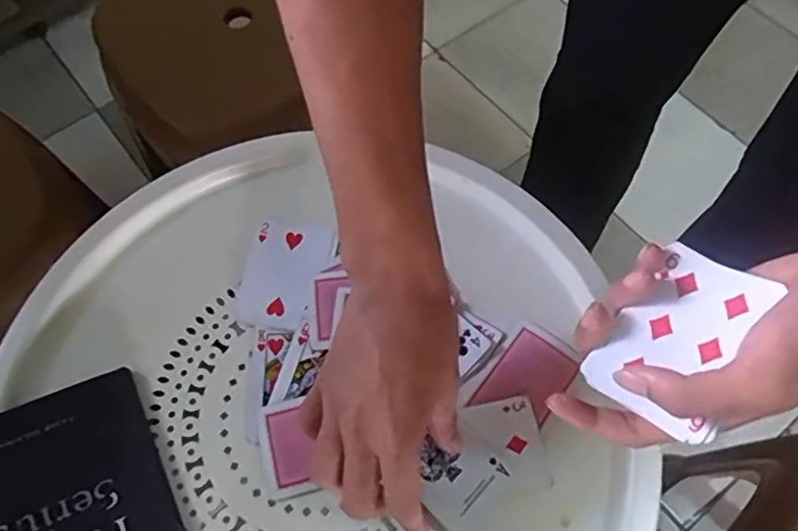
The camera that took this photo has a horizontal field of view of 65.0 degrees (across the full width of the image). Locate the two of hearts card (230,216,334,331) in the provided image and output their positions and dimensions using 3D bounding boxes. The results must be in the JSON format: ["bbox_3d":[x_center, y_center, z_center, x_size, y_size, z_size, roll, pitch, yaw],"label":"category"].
[{"bbox_3d":[-0.090,0.007,0.480,0.061,0.004,0.083,11,69,11],"label":"two of hearts card"}]

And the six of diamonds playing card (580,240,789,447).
[{"bbox_3d":[0.144,0.039,0.316,0.063,0.005,0.086,35,89,34],"label":"six of diamonds playing card"}]

